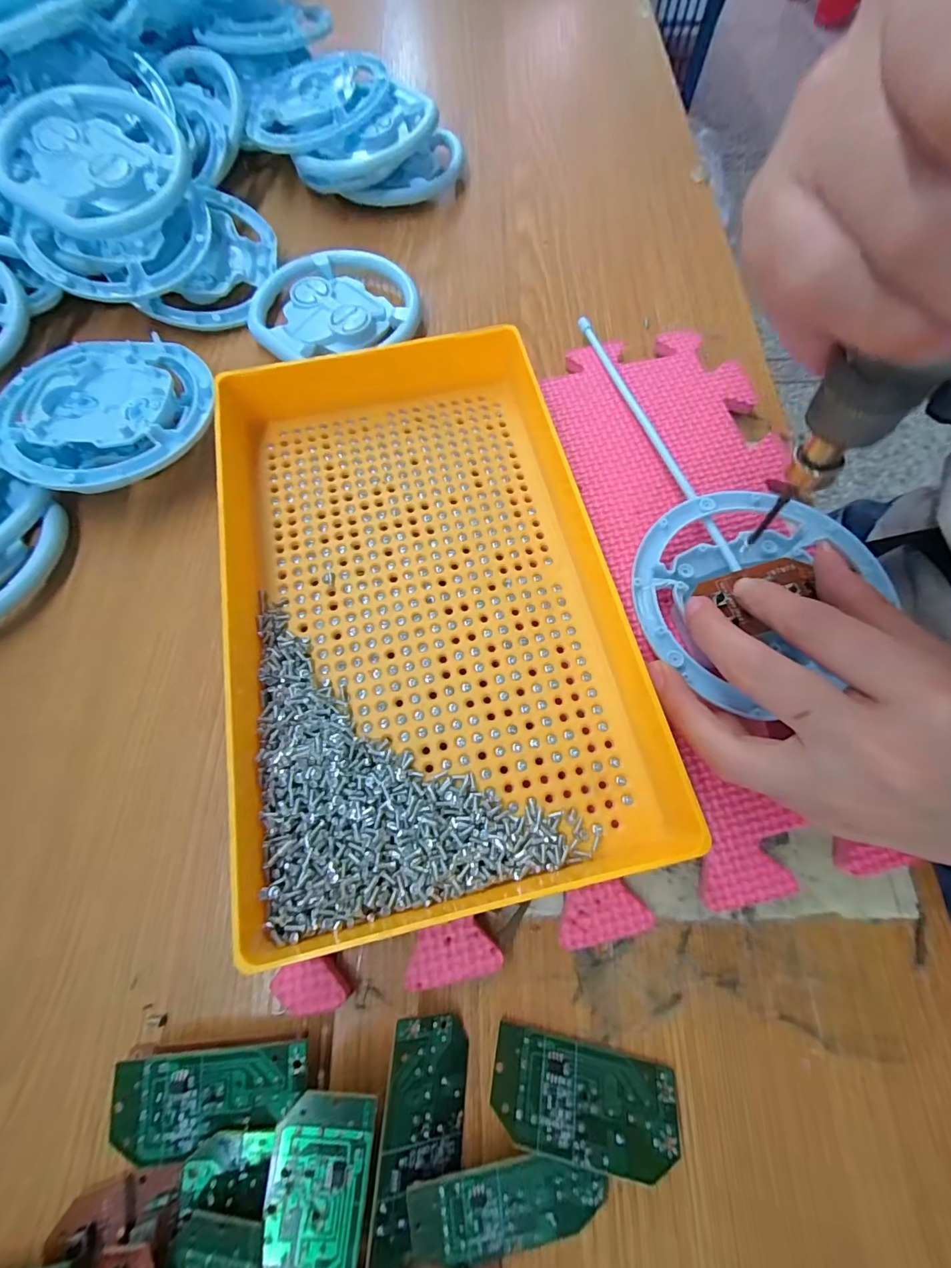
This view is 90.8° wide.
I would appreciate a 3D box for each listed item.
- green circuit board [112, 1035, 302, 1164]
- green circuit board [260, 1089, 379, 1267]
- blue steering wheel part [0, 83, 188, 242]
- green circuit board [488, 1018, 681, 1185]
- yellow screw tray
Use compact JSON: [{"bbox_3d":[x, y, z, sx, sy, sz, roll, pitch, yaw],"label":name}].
[{"bbox_3d":[-0.085,0.149,0.150,0.059,0.005,0.027,-5,74,-2],"label":"green circuit board"},{"bbox_3d":[-0.048,0.170,0.138,0.029,0.004,0.060,6,79,-2],"label":"green circuit board"},{"bbox_3d":[-0.223,-0.273,0.275,0.100,0.017,0.101,-20,82,-10],"label":"blue steering wheel part"},{"bbox_3d":[0.036,0.152,0.153,0.059,0.004,0.029,11,37,5],"label":"green circuit board"},{"bbox_3d":[-0.026,-0.023,0.208,0.163,0.045,0.255,-12,69,-4],"label":"yellow screw tray"}]

